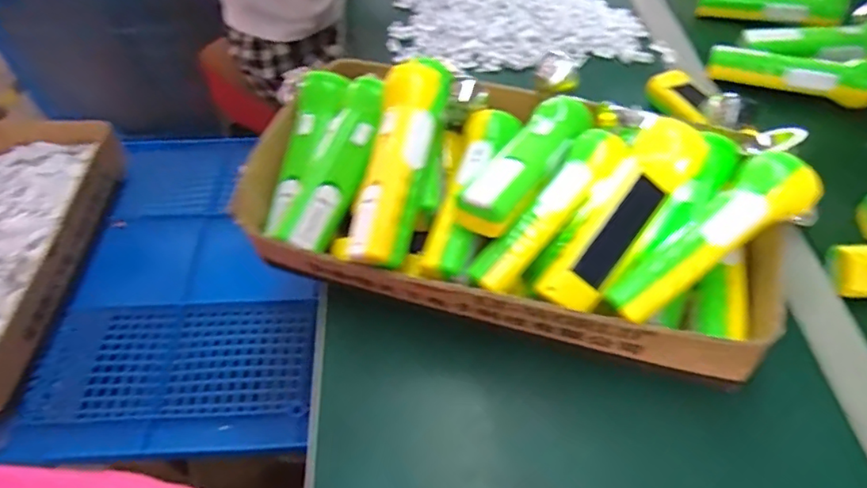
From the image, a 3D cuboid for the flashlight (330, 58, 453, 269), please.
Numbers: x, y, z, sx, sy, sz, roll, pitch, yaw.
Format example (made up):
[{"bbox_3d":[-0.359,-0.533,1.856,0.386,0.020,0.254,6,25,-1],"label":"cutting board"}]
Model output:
[{"bbox_3d":[-0.033,-0.065,0.459,0.063,0.050,0.169,13,78,12],"label":"flashlight"}]

